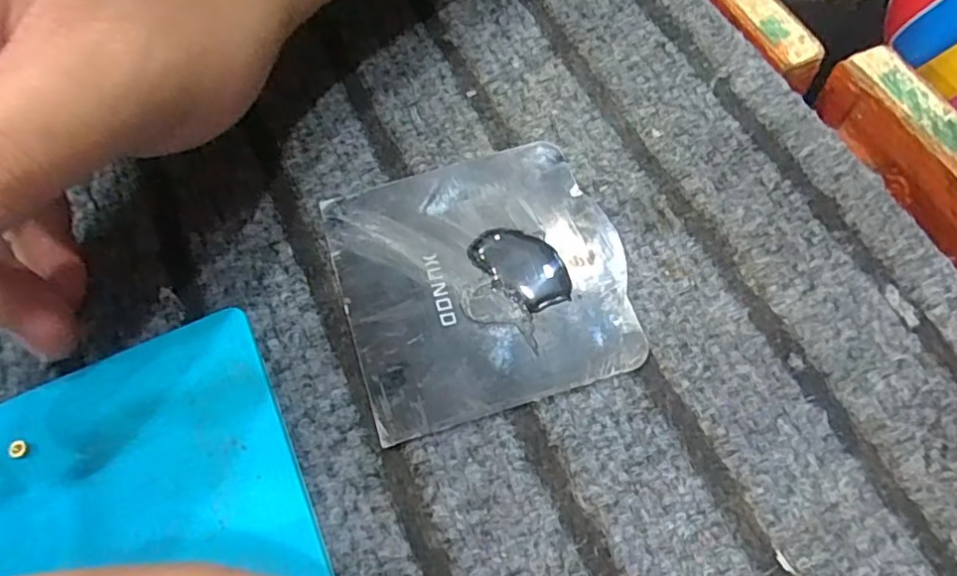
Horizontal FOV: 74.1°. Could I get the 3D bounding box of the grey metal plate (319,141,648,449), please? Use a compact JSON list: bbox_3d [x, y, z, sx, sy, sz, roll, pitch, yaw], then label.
[{"bbox_3d":[0.001,-0.004,0.179,0.077,0.004,0.076,-17,65,-4],"label":"grey metal plate"}]

